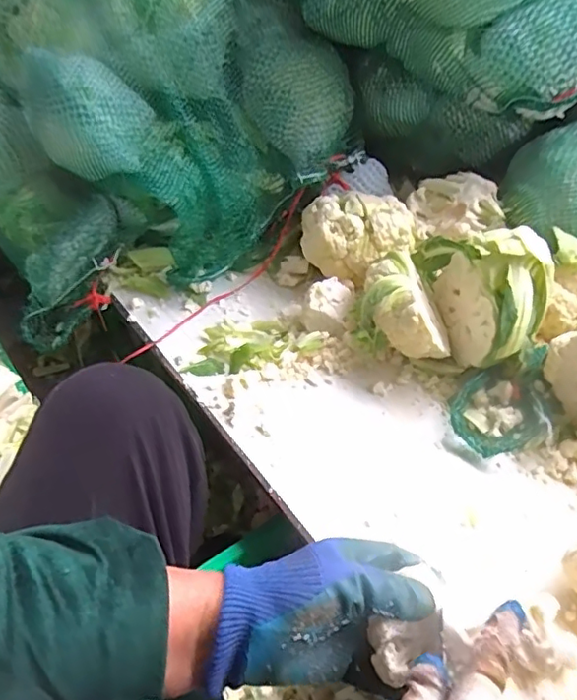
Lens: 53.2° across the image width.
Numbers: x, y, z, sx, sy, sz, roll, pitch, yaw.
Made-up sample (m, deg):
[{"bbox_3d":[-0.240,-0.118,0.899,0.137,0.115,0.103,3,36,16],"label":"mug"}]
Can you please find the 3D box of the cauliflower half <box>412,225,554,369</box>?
[{"bbox_3d":[0.235,-0.076,0.678,0.101,0.138,0.194,-11,46,-8],"label":"cauliflower half"}]

